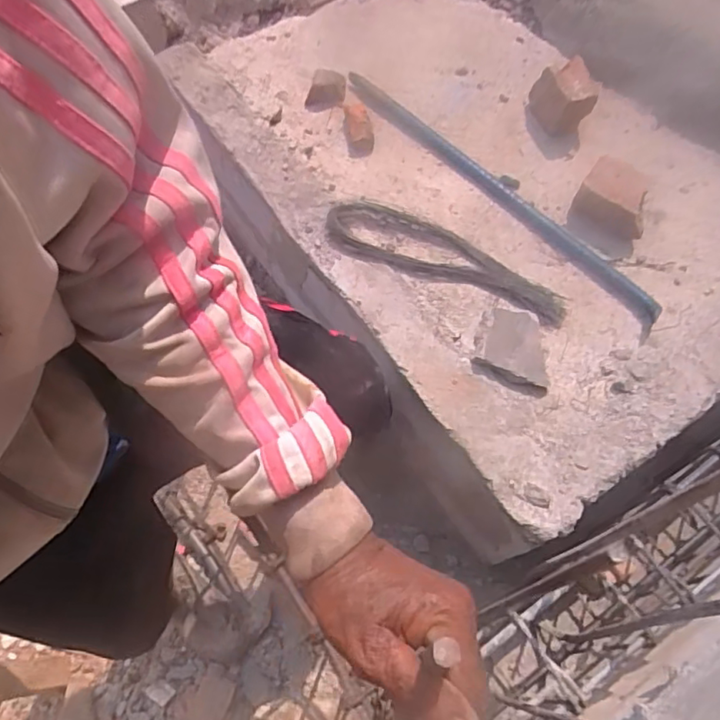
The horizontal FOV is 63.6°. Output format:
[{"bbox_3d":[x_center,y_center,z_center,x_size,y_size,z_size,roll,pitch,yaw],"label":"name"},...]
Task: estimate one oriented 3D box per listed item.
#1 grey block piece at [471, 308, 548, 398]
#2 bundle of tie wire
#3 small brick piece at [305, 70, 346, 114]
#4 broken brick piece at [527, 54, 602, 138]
[{"bbox_3d":[0.253,-0.014,0.924,0.116,0.033,0.116,24,66,8],"label":"grey block piece"},{"bbox_3d":[0.148,-0.180,0.991,0.422,0.032,0.112,21,66,7],"label":"bundle of tie wire"},{"bbox_3d":[-0.066,-0.516,1.115,0.076,0.038,0.076,7,65,1],"label":"small brick piece"},{"bbox_3d":[0.381,-0.495,1.095,0.118,0.105,0.073,24,66,8],"label":"broken brick piece"}]

